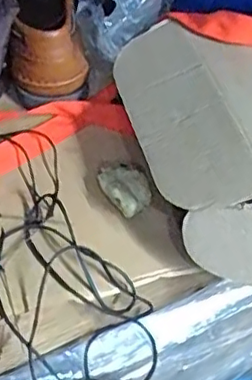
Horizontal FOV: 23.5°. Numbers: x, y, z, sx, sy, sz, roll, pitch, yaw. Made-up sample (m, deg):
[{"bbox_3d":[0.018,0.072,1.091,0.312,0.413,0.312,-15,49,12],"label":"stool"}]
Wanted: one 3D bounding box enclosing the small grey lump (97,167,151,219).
[{"bbox_3d":[0.000,-0.003,0.463,0.034,0.016,0.045,-25,57,-21],"label":"small grey lump"}]

